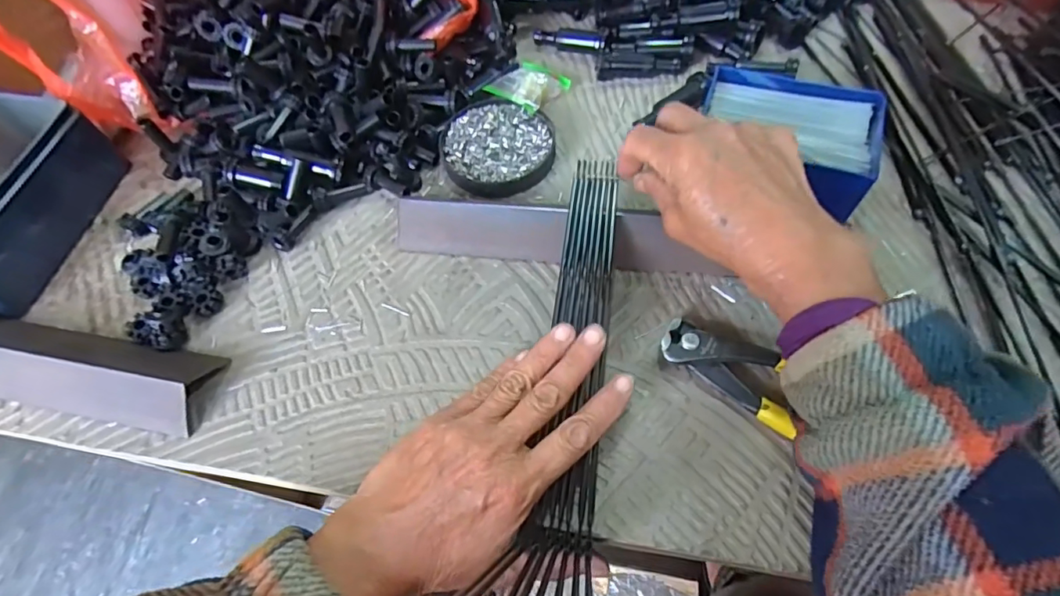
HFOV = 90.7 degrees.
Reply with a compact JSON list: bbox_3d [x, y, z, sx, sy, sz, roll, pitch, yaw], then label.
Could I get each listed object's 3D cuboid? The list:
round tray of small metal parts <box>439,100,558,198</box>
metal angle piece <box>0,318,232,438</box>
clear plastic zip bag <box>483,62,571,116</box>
[{"bbox_3d":[-0.023,-0.113,0.389,0.081,0.015,0.081,-2,60,3],"label":"round tray of small metal parts"},{"bbox_3d":[-0.301,0.035,0.315,0.230,0.023,0.050,8,61,9],"label":"metal angle piece"},{"bbox_3d":[0.001,-0.172,0.416,0.048,0.023,0.061,29,66,19],"label":"clear plastic zip bag"}]

